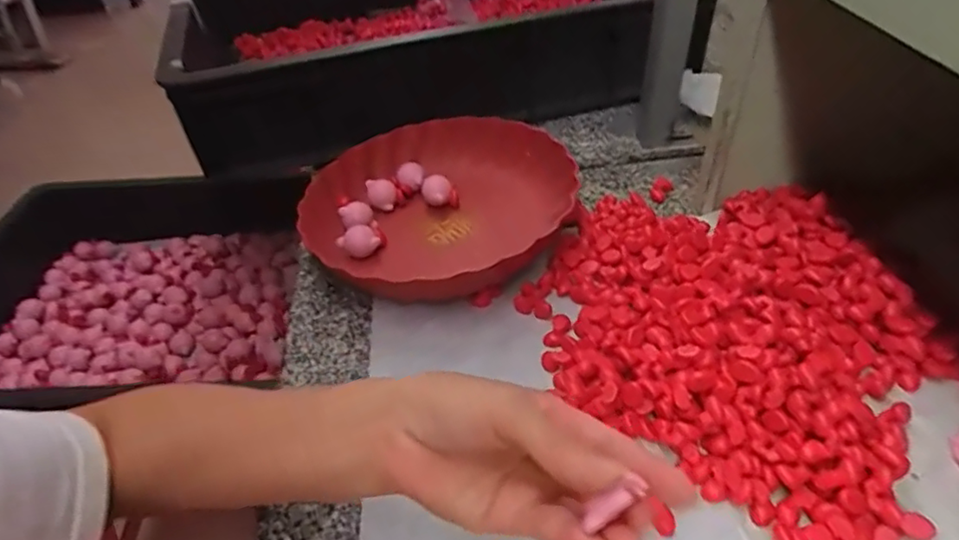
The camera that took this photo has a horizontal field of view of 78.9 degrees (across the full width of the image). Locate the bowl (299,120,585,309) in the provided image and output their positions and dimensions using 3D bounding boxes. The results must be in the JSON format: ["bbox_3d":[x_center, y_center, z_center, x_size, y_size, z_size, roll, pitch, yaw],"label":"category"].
[{"bbox_3d":[-0.032,-0.059,0.530,0.235,0.054,0.229,-3,45,3],"label":"bowl"}]

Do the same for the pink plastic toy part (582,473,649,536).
[{"bbox_3d":[0.052,0.090,0.225,0.026,0.006,0.007,-29,50,-15],"label":"pink plastic toy part"}]

